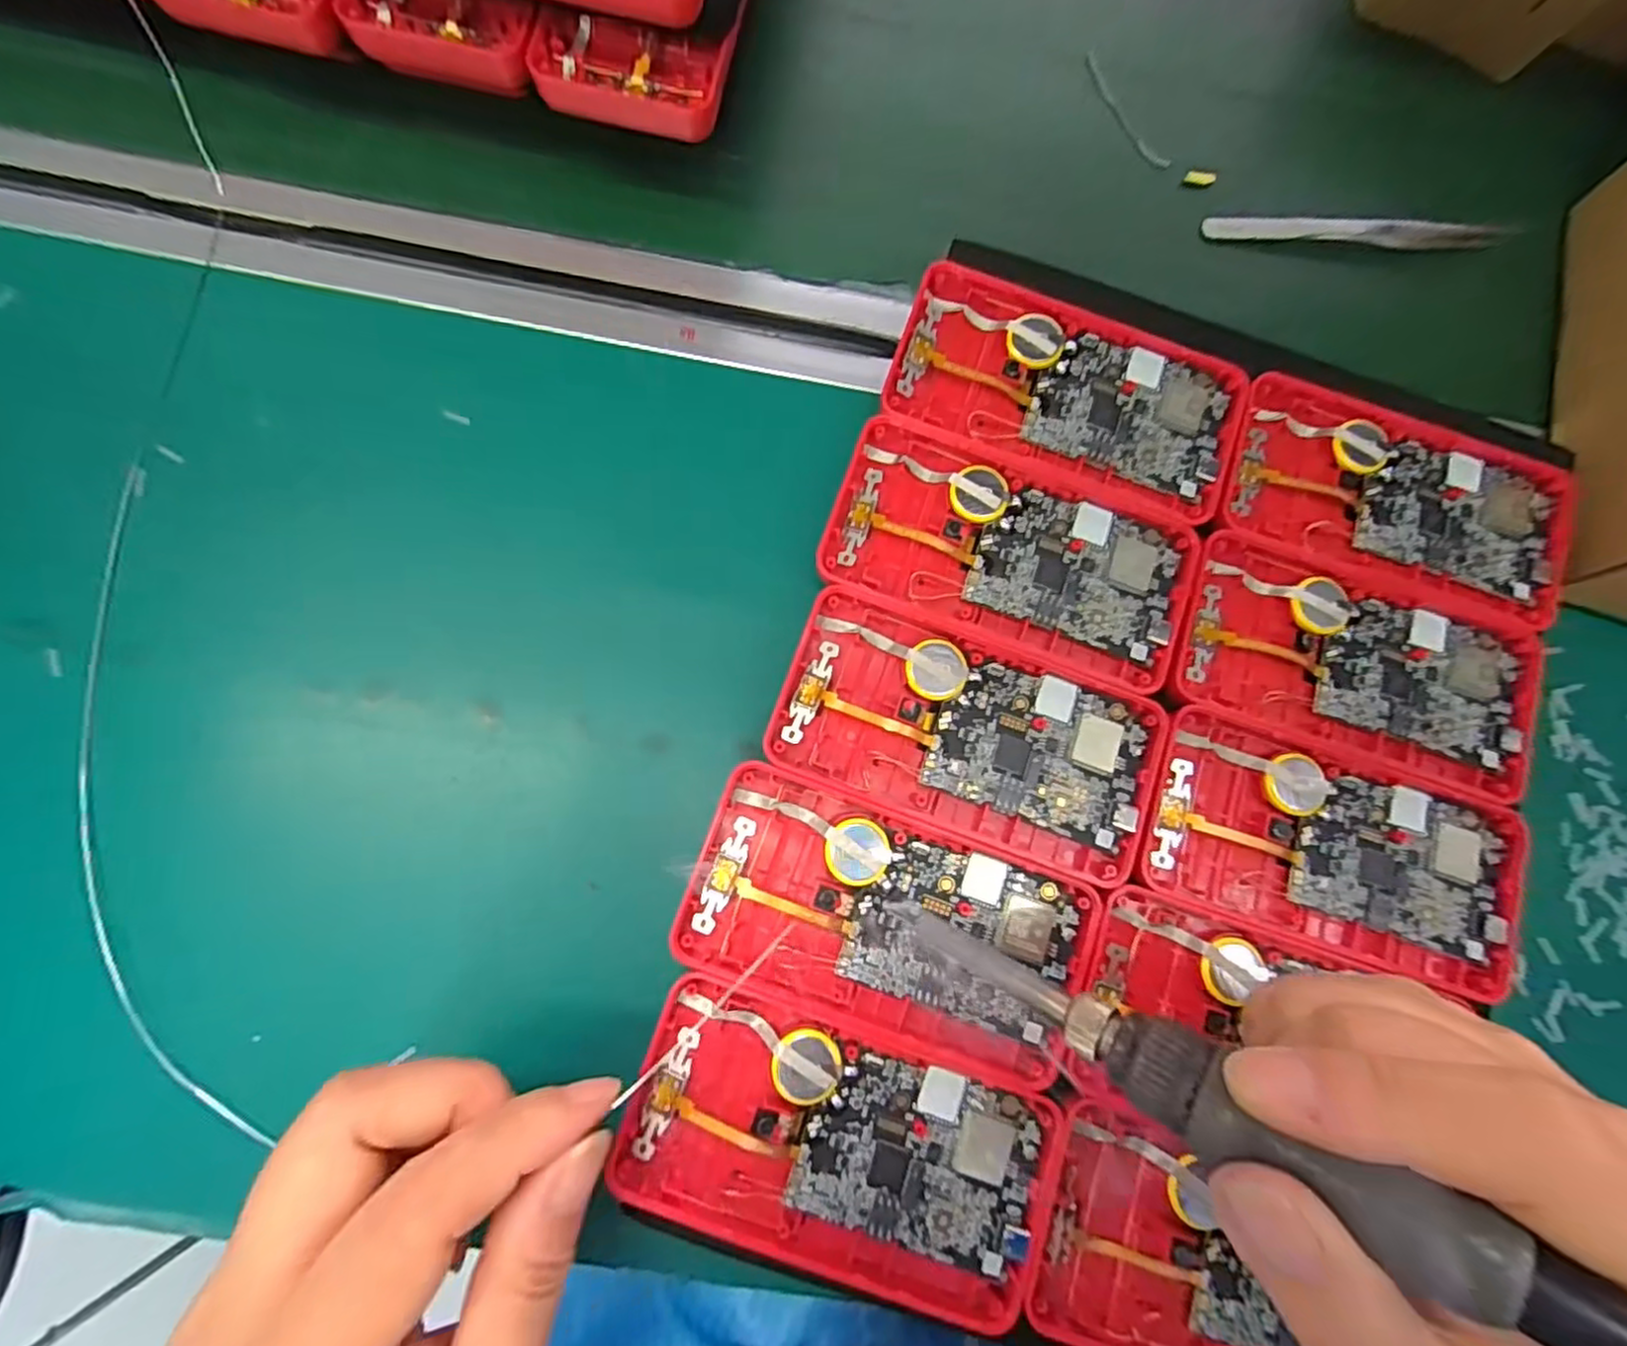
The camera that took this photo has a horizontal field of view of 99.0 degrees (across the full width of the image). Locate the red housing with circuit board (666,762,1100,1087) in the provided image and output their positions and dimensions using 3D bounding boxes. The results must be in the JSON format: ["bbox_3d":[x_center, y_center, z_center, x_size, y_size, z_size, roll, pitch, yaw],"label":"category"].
[{"bbox_3d":[0.023,0.075,0.209,0.119,0.008,0.063,21,81,2],"label":"red housing with circuit board"}]

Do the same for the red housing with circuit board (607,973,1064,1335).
[{"bbox_3d":[0.008,0.135,0.198,0.119,0.007,0.062,21,79,0],"label":"red housing with circuit board"}]

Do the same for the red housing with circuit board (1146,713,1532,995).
[{"bbox_3d":[0.166,0.056,0.224,0.119,0.012,0.061,18,81,1],"label":"red housing with circuit board"}]

